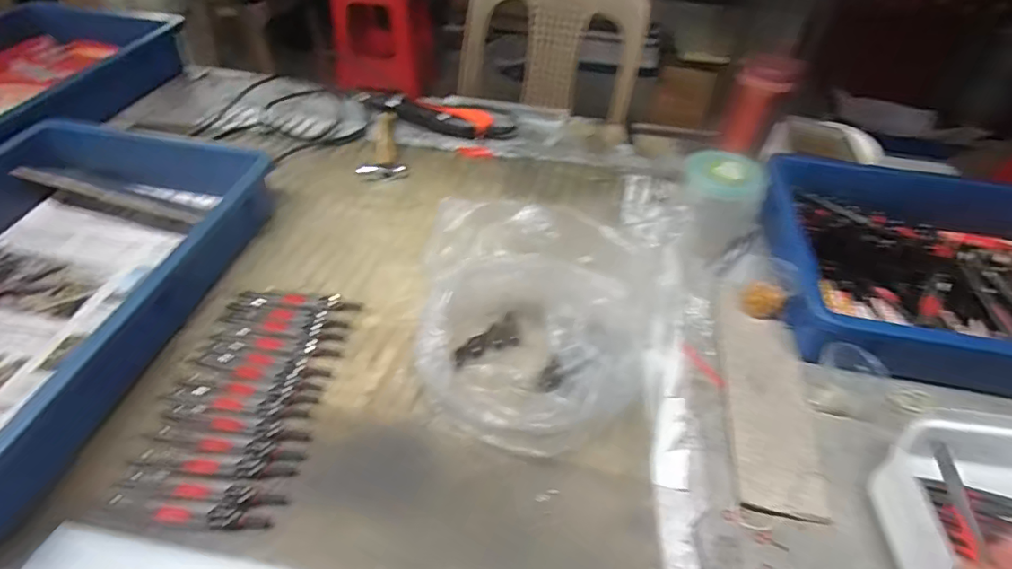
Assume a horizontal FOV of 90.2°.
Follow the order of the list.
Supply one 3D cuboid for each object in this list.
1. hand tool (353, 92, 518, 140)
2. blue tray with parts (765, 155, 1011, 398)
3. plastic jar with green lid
[{"bbox_3d":[-0.114,-0.257,0.767,0.252,0.032,0.057,15,46,10],"label":"hand tool"},{"bbox_3d":[0.518,-0.005,0.546,0.426,0.077,0.316,11,46,7],"label":"blue tray with parts"},{"bbox_3d":[0.235,-0.086,0.568,0.081,0.097,0.097,31,51,24],"label":"plastic jar with green lid"}]

